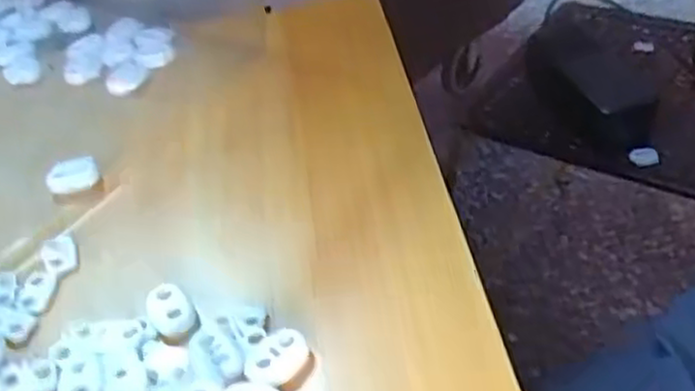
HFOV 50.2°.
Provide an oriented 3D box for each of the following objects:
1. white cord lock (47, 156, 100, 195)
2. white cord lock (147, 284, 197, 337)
[{"bbox_3d":[-0.119,-0.009,0.321,0.021,0.008,0.013,-15,39,-5],"label":"white cord lock"},{"bbox_3d":[-0.062,0.038,0.255,0.014,0.004,0.022,-29,42,-20],"label":"white cord lock"}]

